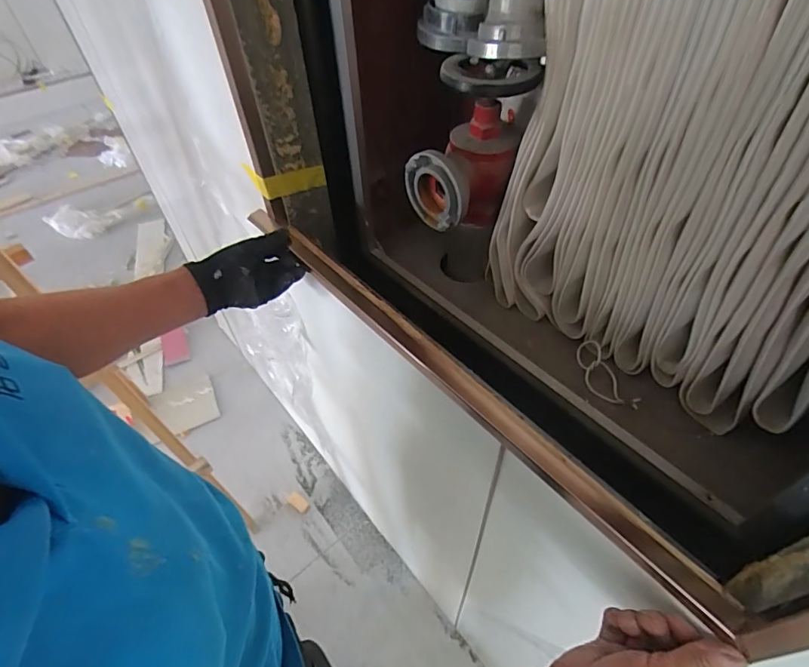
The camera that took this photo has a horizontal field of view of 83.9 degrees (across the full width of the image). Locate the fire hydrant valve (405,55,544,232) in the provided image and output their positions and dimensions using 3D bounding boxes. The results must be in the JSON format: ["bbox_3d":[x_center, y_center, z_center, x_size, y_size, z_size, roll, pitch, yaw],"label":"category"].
[{"bbox_3d":[0.090,-0.257,0.625,0.147,0.194,0.164,18,52,19],"label":"fire hydrant valve"}]

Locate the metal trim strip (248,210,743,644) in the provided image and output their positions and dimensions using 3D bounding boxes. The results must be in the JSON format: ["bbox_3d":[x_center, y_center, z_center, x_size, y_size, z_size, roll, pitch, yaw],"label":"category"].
[{"bbox_3d":[0.026,0.025,0.496,0.041,0.020,0.669,-35,59,-25],"label":"metal trim strip"}]

